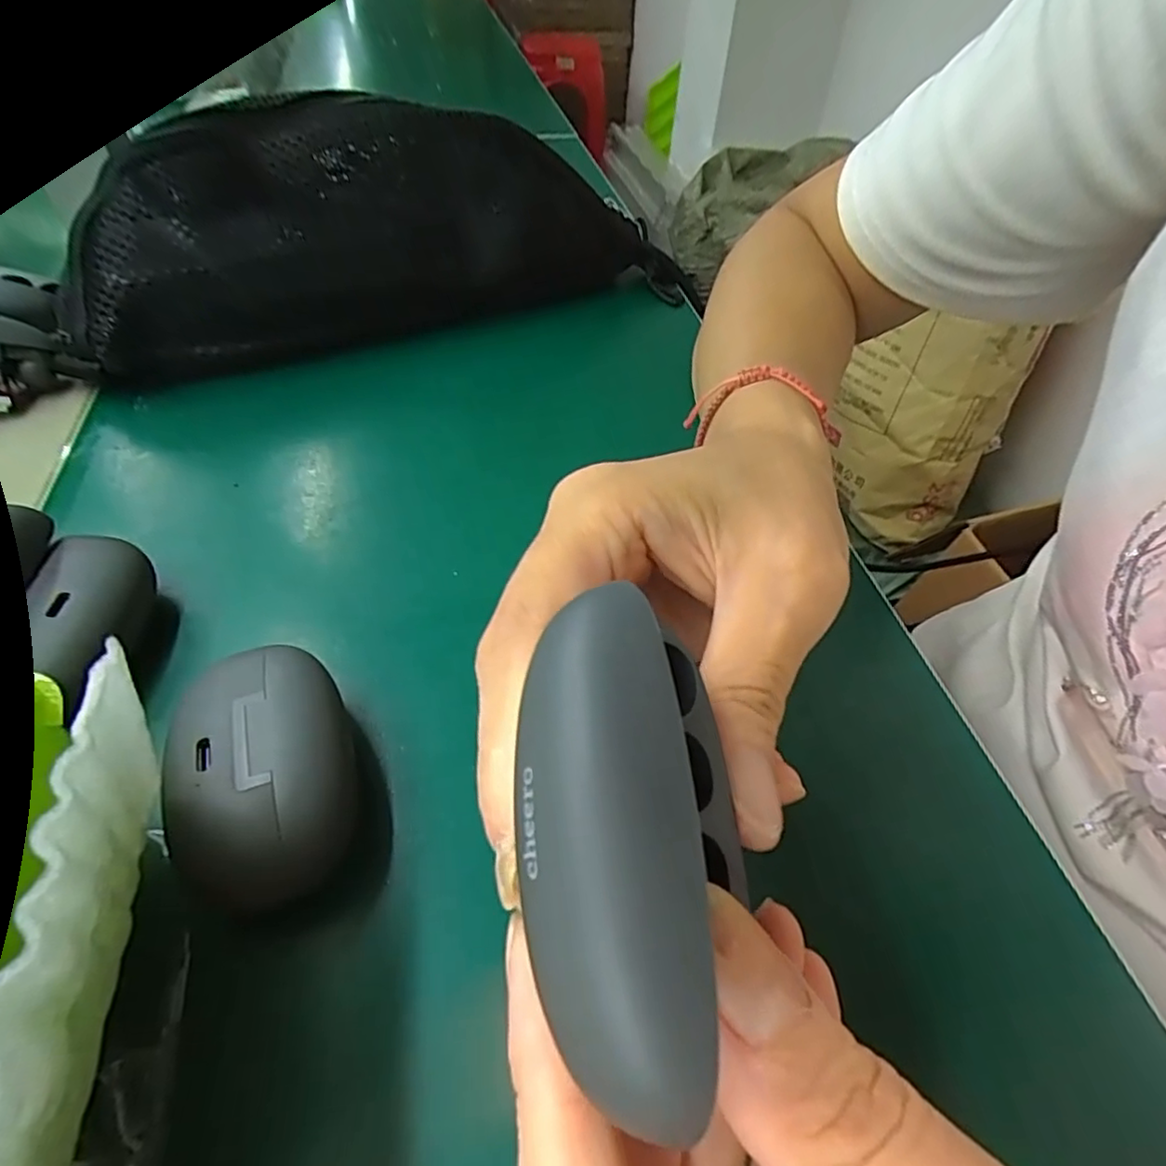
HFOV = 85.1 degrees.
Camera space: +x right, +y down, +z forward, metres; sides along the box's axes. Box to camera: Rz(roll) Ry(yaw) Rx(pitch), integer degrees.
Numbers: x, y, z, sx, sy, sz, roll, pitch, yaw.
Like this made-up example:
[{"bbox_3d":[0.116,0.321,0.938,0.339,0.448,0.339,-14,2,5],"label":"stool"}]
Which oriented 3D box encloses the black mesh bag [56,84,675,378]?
[{"bbox_3d":[-0.093,-0.179,0.317,0.301,0.095,0.067,-21,54,-19],"label":"black mesh bag"}]

